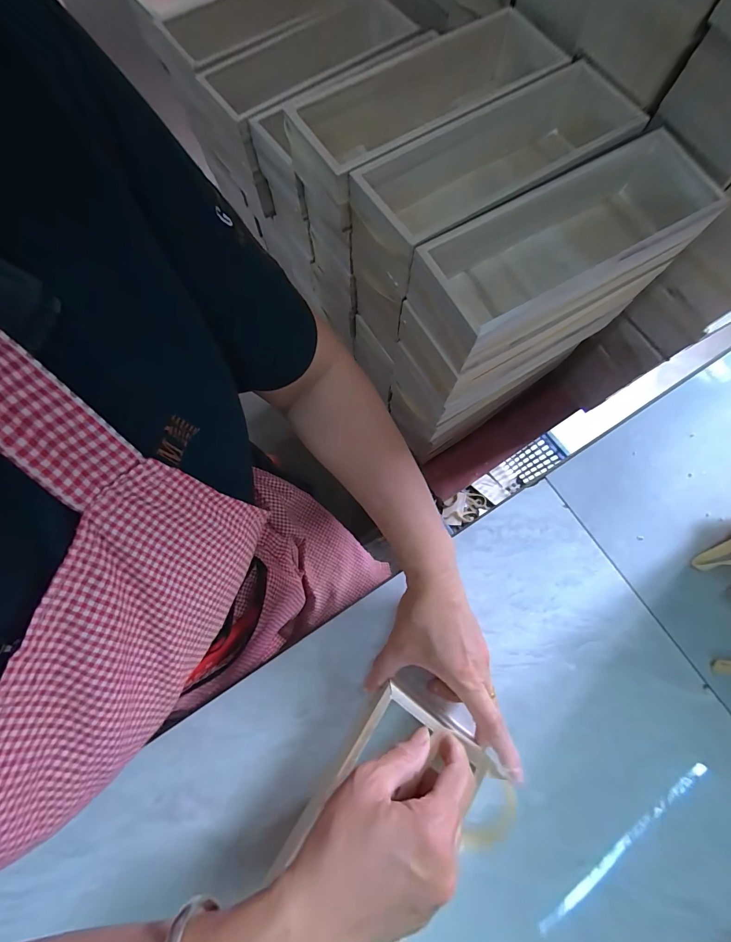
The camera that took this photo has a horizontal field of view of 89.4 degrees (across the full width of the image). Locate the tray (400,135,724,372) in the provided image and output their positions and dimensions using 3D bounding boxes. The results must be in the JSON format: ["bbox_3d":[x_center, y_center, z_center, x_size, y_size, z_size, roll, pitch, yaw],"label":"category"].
[{"bbox_3d":[0.191,-0.213,0.366,0.294,0.081,0.107,-29,77,-6],"label":"tray"}]

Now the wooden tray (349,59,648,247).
[{"bbox_3d":[0.138,-0.303,0.387,0.297,0.081,0.110,-31,77,-7],"label":"wooden tray"}]

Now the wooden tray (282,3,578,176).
[{"bbox_3d":[0.069,-0.384,0.401,0.289,0.075,0.108,-32,77,-7],"label":"wooden tray"}]

